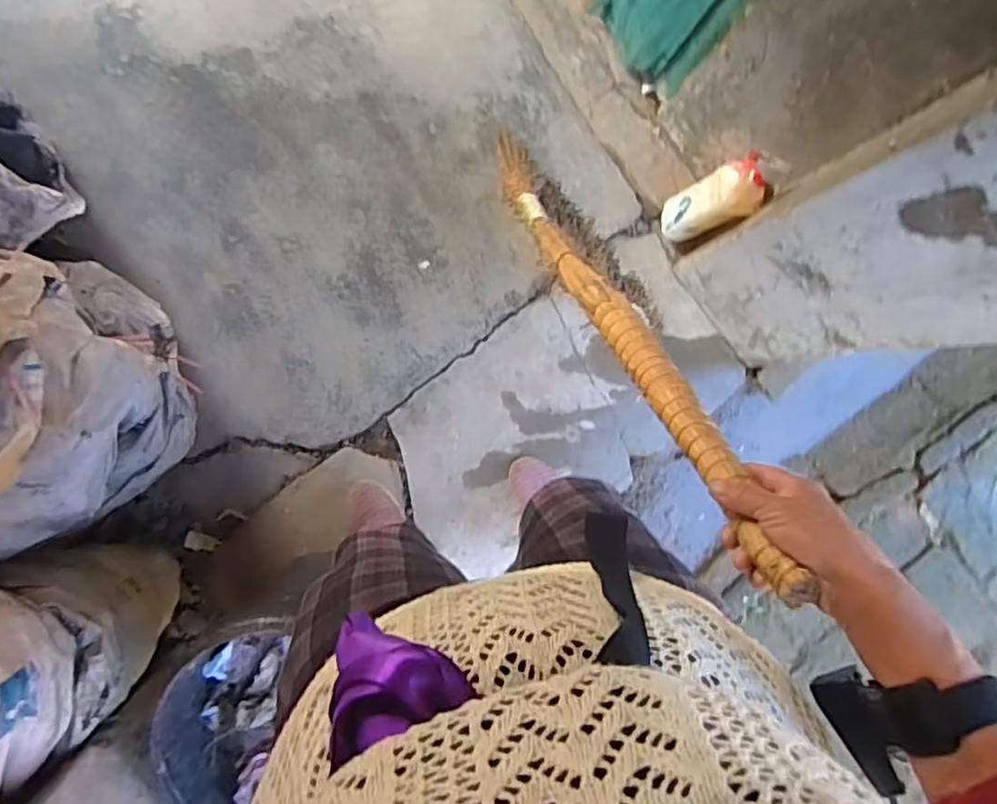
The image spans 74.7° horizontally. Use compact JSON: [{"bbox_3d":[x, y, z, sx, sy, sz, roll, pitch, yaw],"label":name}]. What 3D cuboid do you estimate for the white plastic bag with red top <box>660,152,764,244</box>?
[{"bbox_3d":[0.382,-0.354,1.170,0.096,0.290,0.098,-32,95,-6],"label":"white plastic bag with red top"}]

